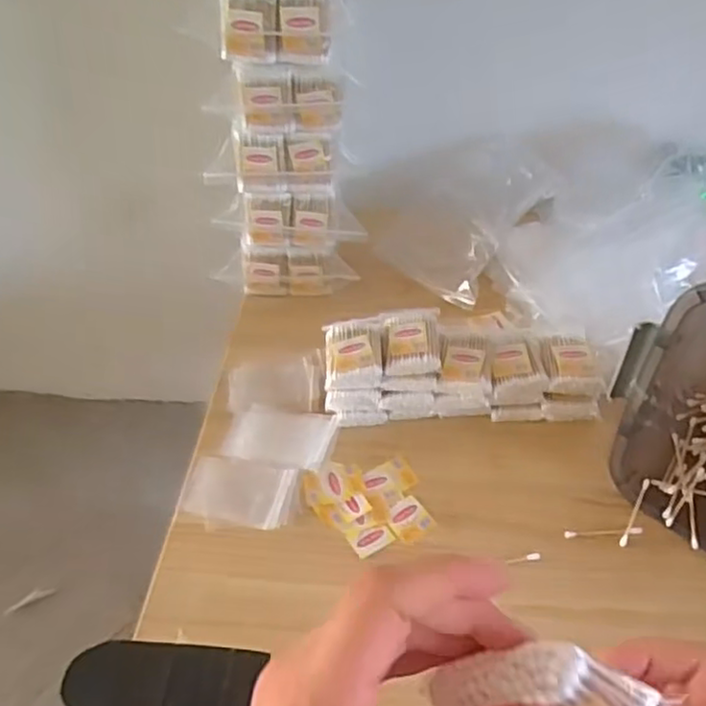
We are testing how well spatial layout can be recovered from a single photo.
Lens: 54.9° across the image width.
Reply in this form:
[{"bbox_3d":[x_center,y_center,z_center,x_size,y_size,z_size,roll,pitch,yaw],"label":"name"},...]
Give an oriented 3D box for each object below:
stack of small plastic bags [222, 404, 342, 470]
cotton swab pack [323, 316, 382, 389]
[{"bbox_3d":[-0.074,0.087,0.717,0.107,0.006,0.070,8,44,8],"label":"stack of small plastic bags"},{"bbox_3d":[0.001,-0.001,0.710,0.060,0.027,0.080,-3,44,-3],"label":"cotton swab pack"}]

